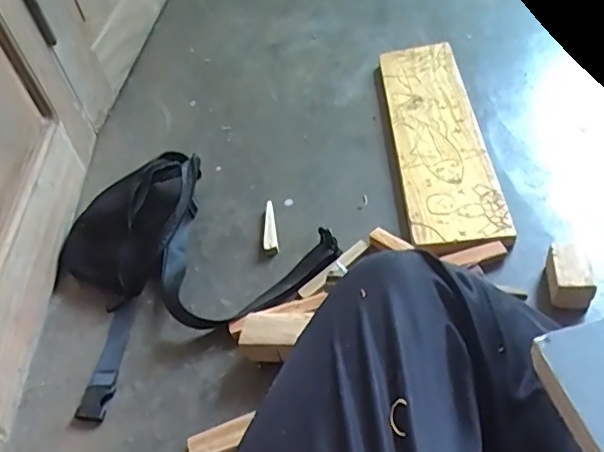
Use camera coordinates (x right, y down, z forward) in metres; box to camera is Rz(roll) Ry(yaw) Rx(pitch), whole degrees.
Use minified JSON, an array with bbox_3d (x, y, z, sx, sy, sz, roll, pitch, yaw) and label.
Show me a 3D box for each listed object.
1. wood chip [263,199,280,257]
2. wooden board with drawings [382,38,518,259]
[{"bbox_3d":[-0.041,0.001,0.698,0.017,0.012,0.088,-12,46,2],"label":"wood chip"},{"bbox_3d":[0.185,-0.128,0.785,0.117,0.031,0.440,-4,45,4],"label":"wooden board with drawings"}]

